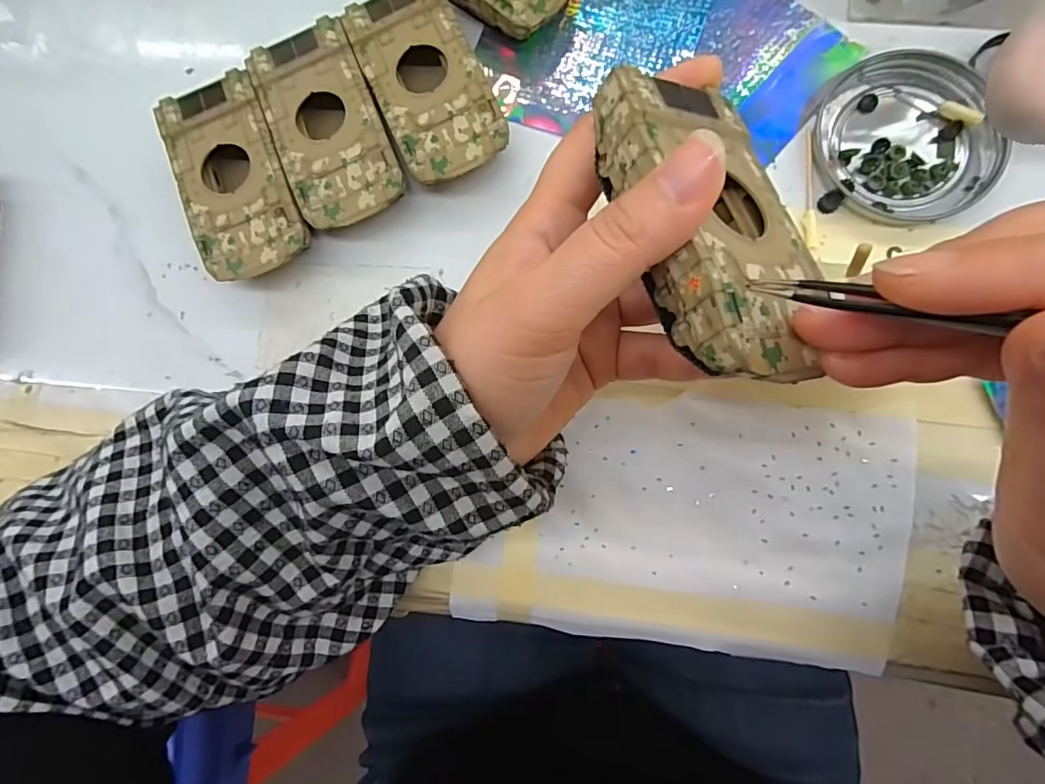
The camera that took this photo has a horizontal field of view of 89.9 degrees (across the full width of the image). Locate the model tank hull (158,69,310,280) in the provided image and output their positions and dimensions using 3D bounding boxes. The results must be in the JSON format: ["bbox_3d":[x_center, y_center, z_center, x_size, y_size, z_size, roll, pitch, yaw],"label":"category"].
[{"bbox_3d":[-0.137,-0.101,0.257,0.049,0.026,0.093,-23,82,3],"label":"model tank hull"}]

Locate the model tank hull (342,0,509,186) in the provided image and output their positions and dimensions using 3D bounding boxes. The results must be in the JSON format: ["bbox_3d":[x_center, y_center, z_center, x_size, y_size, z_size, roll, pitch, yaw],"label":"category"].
[{"bbox_3d":[-0.044,-0.145,0.254,0.049,0.026,0.094,-25,82,3],"label":"model tank hull"}]

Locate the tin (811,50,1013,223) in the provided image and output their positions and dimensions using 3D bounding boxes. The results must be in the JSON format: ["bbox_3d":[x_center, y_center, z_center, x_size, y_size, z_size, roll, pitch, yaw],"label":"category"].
[{"bbox_3d":[0.175,-0.116,0.238,0.077,0.010,0.075,-1,82,5],"label":"tin"}]

